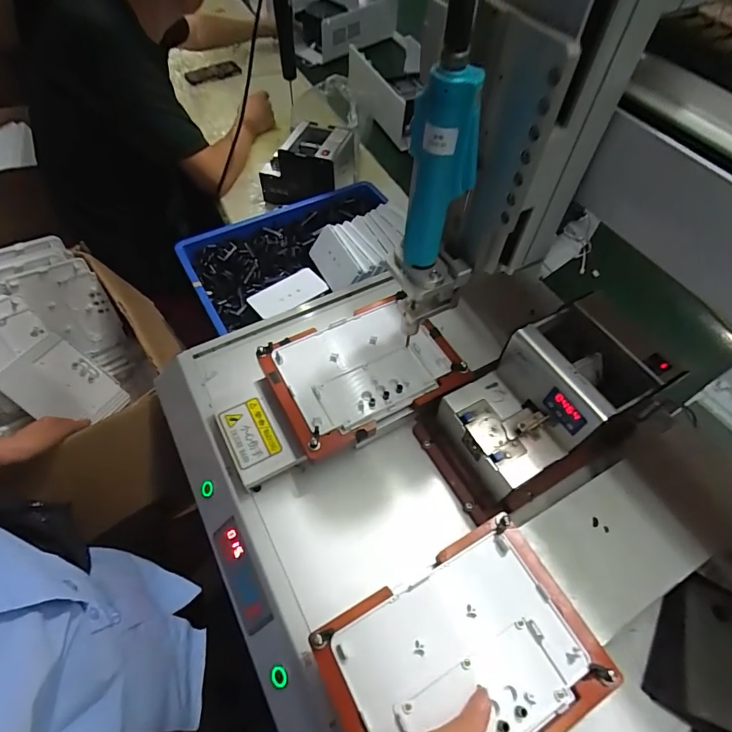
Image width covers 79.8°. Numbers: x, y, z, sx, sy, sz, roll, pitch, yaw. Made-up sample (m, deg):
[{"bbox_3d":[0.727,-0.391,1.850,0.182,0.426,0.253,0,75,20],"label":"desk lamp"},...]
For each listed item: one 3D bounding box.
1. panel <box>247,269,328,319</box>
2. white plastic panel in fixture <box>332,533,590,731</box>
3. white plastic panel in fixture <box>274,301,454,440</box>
[{"bbox_3d":[-0.146,-0.136,0.812,0.134,0.011,0.066,-30,63,-20],"label":"panel"},{"bbox_3d":[0.081,0.249,0.371,0.182,0.007,0.132,-23,60,-16],"label":"white plastic panel in fixture"},{"bbox_3d":[-0.005,-0.003,0.534,0.183,0.017,0.138,-24,61,-17],"label":"white plastic panel in fixture"}]

